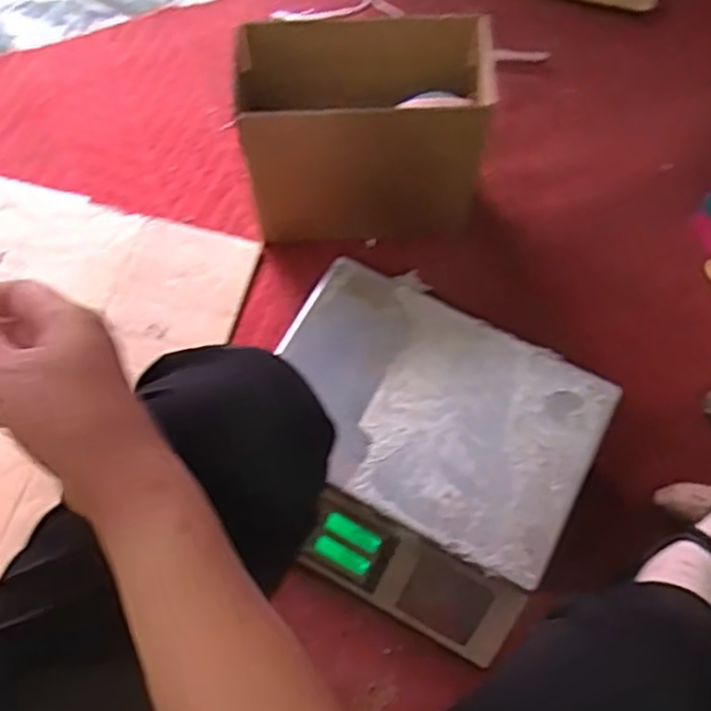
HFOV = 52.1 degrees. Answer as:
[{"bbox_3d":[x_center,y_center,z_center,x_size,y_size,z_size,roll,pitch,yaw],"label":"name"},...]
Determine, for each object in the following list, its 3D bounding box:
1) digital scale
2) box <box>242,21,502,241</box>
[{"bbox_3d":[0.060,0.097,0.772,0.336,0.106,0.301,27,69,12],"label":"digital scale"},{"bbox_3d":[0.006,-0.247,0.852,0.269,0.236,0.133,-4,66,-1],"label":"box"}]

